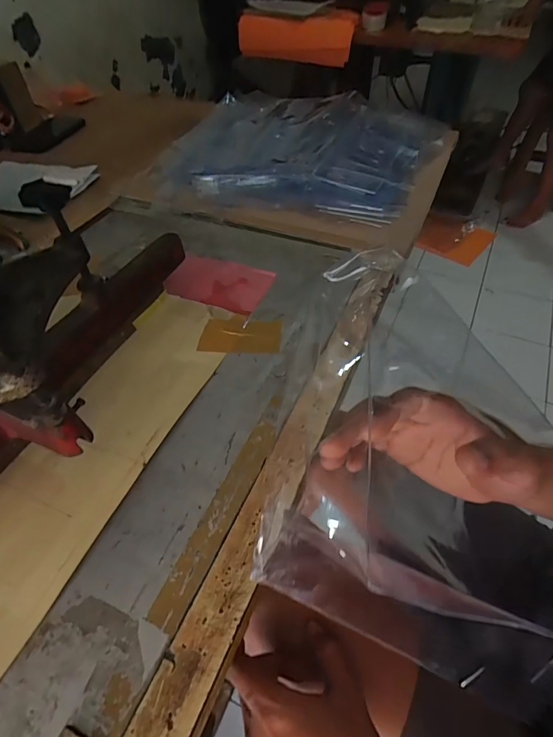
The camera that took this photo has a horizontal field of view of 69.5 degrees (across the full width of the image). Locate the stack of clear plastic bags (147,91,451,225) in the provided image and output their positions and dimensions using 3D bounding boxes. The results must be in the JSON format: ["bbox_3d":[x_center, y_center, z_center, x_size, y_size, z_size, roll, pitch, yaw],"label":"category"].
[{"bbox_3d":[0.038,-0.396,0.695,0.429,0.039,0.461,19,53,18],"label":"stack of clear plastic bags"}]

